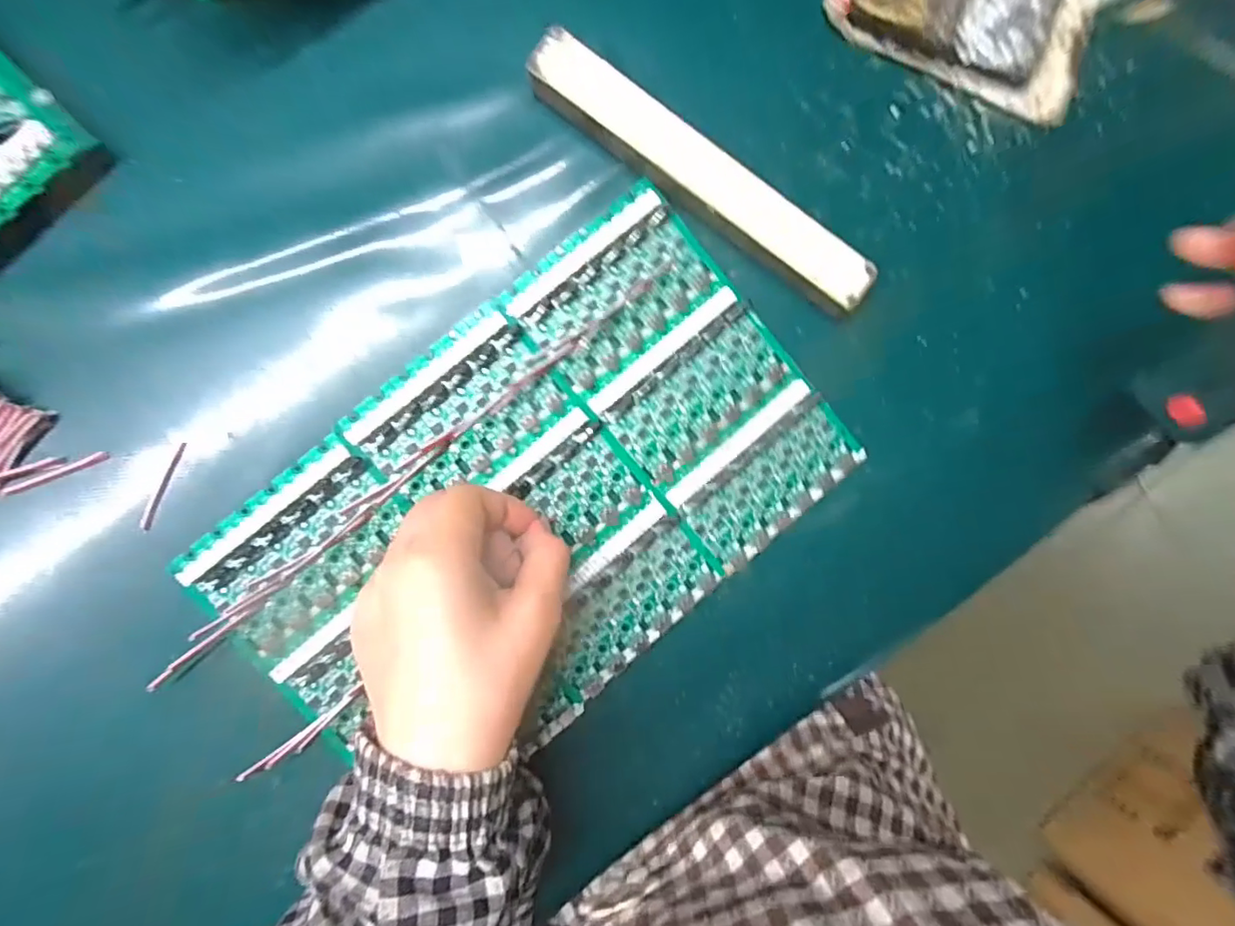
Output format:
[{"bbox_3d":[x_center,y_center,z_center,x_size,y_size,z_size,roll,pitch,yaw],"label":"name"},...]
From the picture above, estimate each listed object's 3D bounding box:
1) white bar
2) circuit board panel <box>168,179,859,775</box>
[{"bbox_3d":[0.044,-0.144,0.286,0.197,0.018,0.030,34,88,-6],"label":"white bar"},{"bbox_3d":[-0.038,0.022,0.287,0.295,0.008,0.181,-41,96,-4],"label":"circuit board panel"}]

